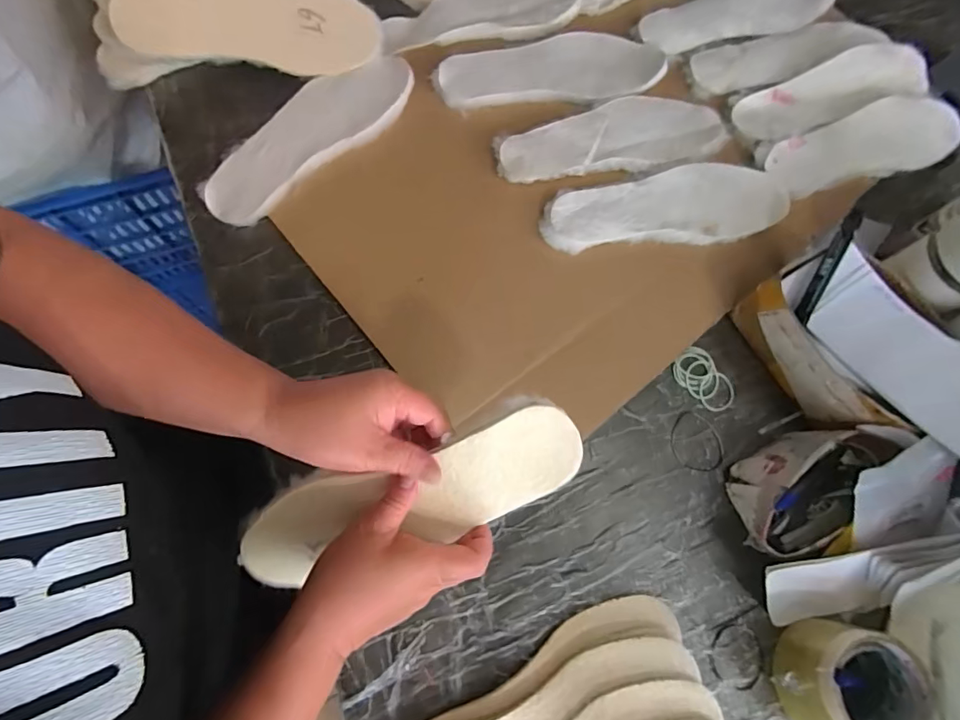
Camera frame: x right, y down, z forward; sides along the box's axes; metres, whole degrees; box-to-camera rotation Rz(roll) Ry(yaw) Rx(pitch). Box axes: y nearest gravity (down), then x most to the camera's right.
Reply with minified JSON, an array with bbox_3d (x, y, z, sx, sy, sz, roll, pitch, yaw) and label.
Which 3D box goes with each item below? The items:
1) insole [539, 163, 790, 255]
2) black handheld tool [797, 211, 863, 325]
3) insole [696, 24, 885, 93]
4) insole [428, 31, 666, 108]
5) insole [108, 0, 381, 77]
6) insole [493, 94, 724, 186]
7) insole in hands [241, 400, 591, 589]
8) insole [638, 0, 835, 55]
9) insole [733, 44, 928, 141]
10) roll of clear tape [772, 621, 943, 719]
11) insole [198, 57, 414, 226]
[{"bbox_3d":[0.218,-0.176,0.565,0.288,0.004,0.095,-12,75,-5],"label":"insole"},{"bbox_3d":[0.353,-0.093,0.494,0.017,0.008,0.123,28,91,6],"label":"black handheld tool"},{"bbox_3d":[0.405,-0.403,0.635,0.260,0.018,0.076,-15,76,-6],"label":"insole"},{"bbox_3d":[0.088,-0.363,0.609,0.278,0.007,0.096,-7,75,-4],"label":"insole"},{"bbox_3d":[-0.265,-0.391,0.567,0.282,0.017,0.089,-2,117,-9],"label":"insole"},{"bbox_3d":[0.158,-0.273,0.591,0.280,0.007,0.094,-11,75,-5],"label":"insole"},{"bbox_3d":[-0.057,0.108,0.365,0.275,0.015,0.090,-30,105,15],"label":"insole in hands"},{"bbox_3d":[0.343,-0.470,0.654,0.276,0.009,0.087,-16,76,-6],"label":"insole"},{"bbox_3d":[0.453,-0.344,0.617,0.270,0.020,0.074,-21,76,-7],"label":"insole"},{"bbox_3d":[0.325,0.286,0.418,0.100,0.072,0.097,0,75,-2],"label":"roll of clear tape"},{"bbox_3d":[-0.202,-0.266,0.567,0.274,0.026,0.097,-42,80,-12],"label":"insole"}]

